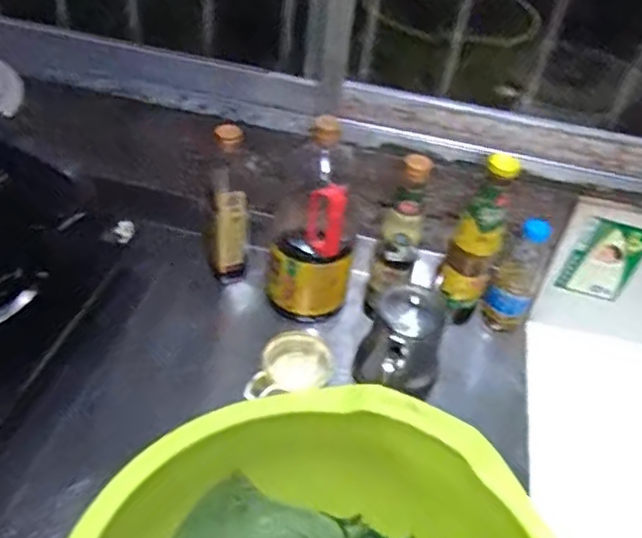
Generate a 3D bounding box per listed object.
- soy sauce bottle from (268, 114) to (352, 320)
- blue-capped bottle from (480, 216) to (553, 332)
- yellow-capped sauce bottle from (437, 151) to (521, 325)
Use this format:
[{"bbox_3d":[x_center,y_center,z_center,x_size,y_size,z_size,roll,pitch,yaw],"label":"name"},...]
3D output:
[{"bbox_3d":[-0.007,-0.054,0.836,0.107,0.285,0.082,9,42,2],"label":"soy sauce bottle"},{"bbox_3d":[0.279,0.013,0.889,0.059,0.186,0.050,21,43,15],"label":"blue-capped bottle"},{"bbox_3d":[0.213,-0.032,0.868,0.062,0.256,0.076,20,43,13],"label":"yellow-capped sauce bottle"}]

